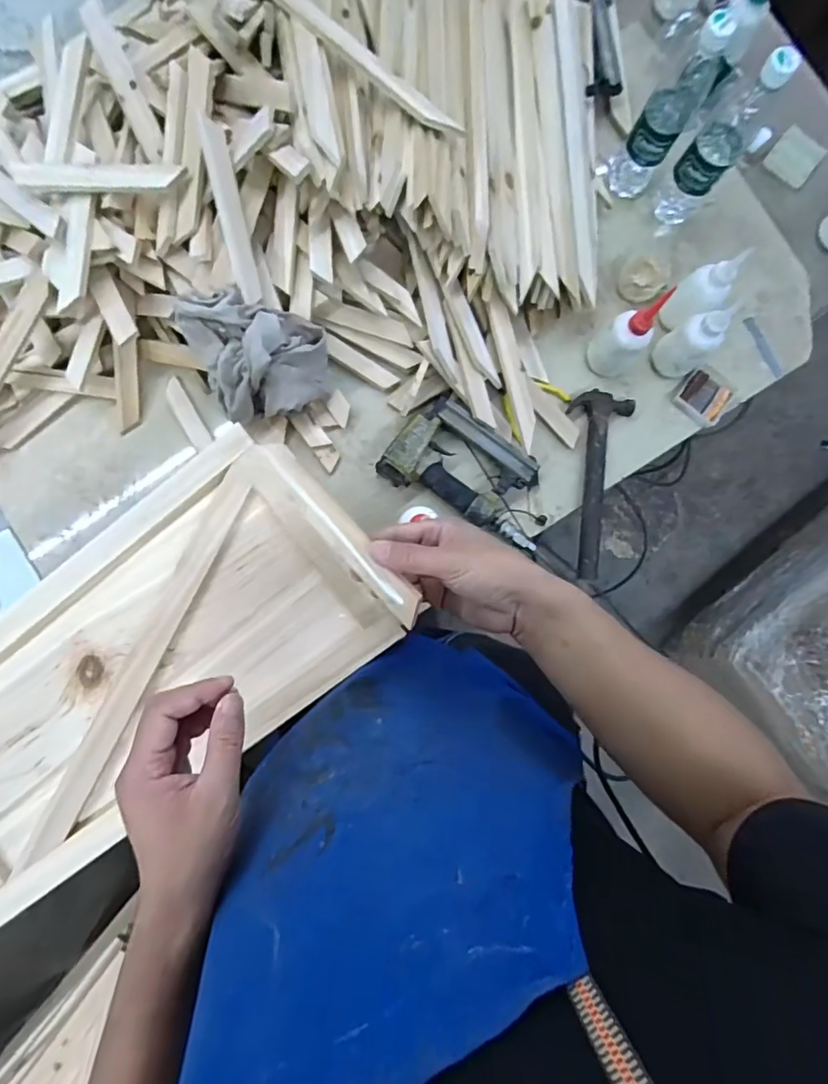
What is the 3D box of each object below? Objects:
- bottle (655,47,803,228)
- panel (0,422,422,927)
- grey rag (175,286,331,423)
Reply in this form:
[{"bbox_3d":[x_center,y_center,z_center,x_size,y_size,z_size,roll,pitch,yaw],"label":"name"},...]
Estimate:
[{"bbox_3d":[0.405,-0.528,0.677,0.068,0.222,0.068,-40,90,-6],"label":"bottle"},{"bbox_3d":[-0.258,0.117,0.468,0.450,0.034,0.244,-38,93,-6],"label":"panel"},{"bbox_3d":[-0.196,-0.235,0.641,0.167,0.095,0.138,-13,87,-5],"label":"grey rag"}]

